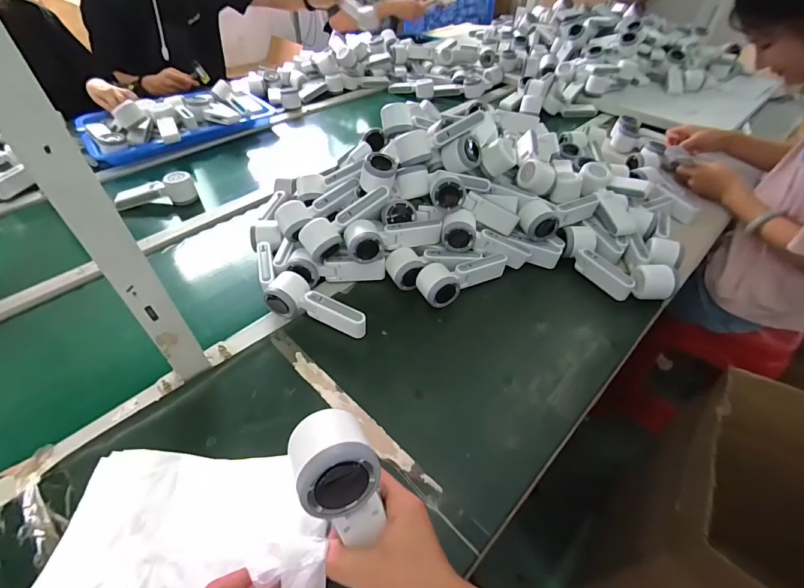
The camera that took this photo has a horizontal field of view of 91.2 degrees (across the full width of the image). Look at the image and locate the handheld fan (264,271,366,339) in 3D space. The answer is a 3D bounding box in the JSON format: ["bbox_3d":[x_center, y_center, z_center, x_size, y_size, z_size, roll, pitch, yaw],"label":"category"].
[{"bbox_3d":[-0.132,0.019,0.615,0.168,0.049,0.058,21,50,16],"label":"handheld fan"}]

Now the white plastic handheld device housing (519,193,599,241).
[{"bbox_3d":[0.291,-0.148,0.724,0.167,0.048,0.057,-19,49,-18],"label":"white plastic handheld device housing"}]

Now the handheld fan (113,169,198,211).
[{"bbox_3d":[-0.534,-0.220,0.853,0.155,0.055,0.054,-10,47,-10],"label":"handheld fan"}]

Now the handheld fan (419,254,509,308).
[{"bbox_3d":[0.108,-0.029,0.665,0.167,0.044,0.060,-15,50,-15],"label":"handheld fan"}]

